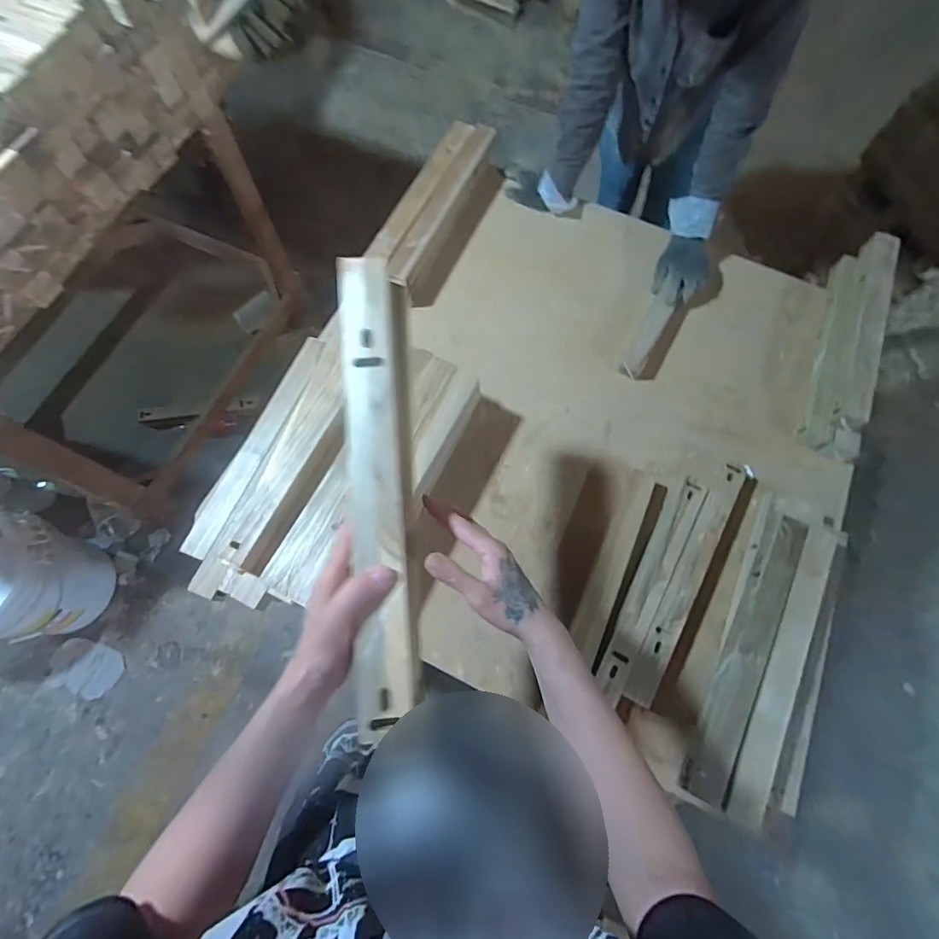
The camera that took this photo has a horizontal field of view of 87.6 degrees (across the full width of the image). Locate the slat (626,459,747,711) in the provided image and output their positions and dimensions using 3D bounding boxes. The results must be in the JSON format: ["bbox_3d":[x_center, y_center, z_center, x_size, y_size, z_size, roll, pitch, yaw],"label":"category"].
[{"bbox_3d":[0.361,0.174,0.803,0.045,0.029,0.430,30,73,9],"label":"slat"}]

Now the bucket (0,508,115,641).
[{"bbox_3d":[-1.212,0.296,1.307,0.306,0.404,0.297,0,71,-1],"label":"bucket"}]

